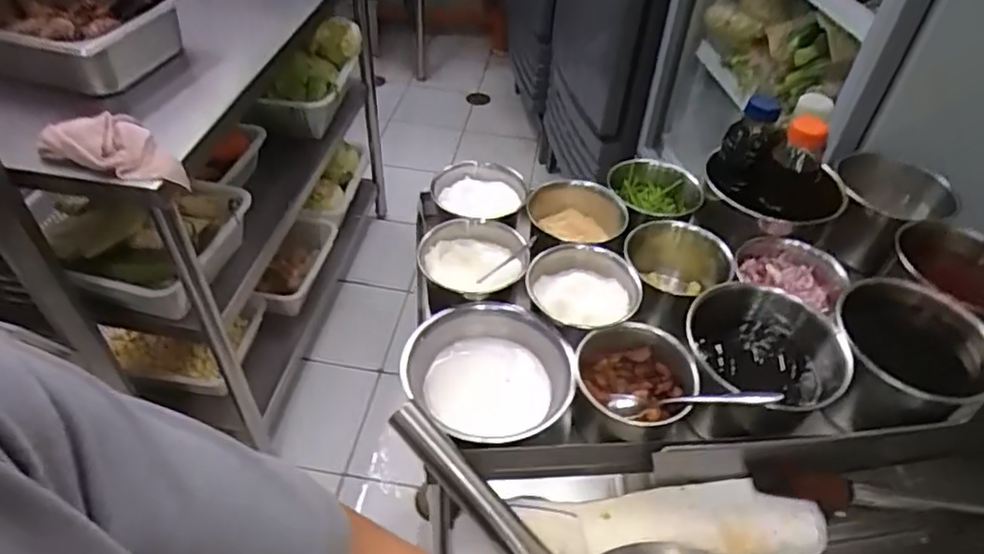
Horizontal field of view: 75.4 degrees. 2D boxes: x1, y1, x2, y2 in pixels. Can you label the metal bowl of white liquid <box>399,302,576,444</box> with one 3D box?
[{"bbox_3d":[-0.006,0.106,0.651,0.167,0.067,0.163,2,45,-2],"label":"metal bowl of white liquid"}]

